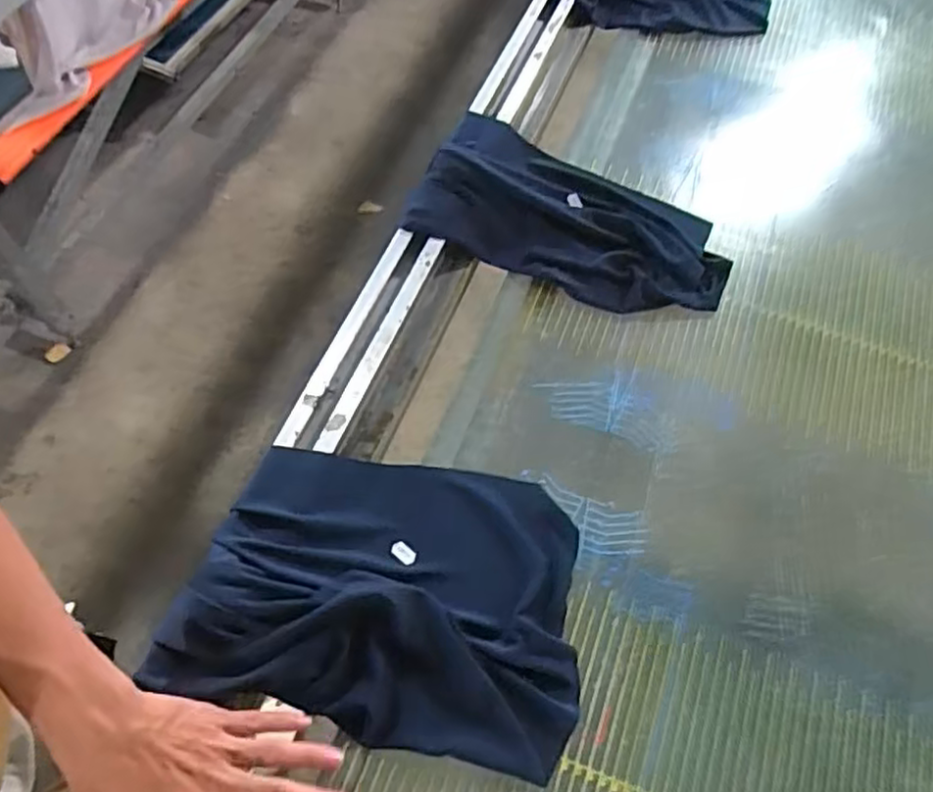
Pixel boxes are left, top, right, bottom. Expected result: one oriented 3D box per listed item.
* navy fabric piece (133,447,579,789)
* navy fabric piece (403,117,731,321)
[{"bbox_3d":[-0.059,0.152,0.571,0.302,0.059,0.228,11,61,2],"label":"navy fabric piece"},{"bbox_3d":[0.125,-0.198,0.789,0.348,0.061,0.209,21,61,7],"label":"navy fabric piece"}]

